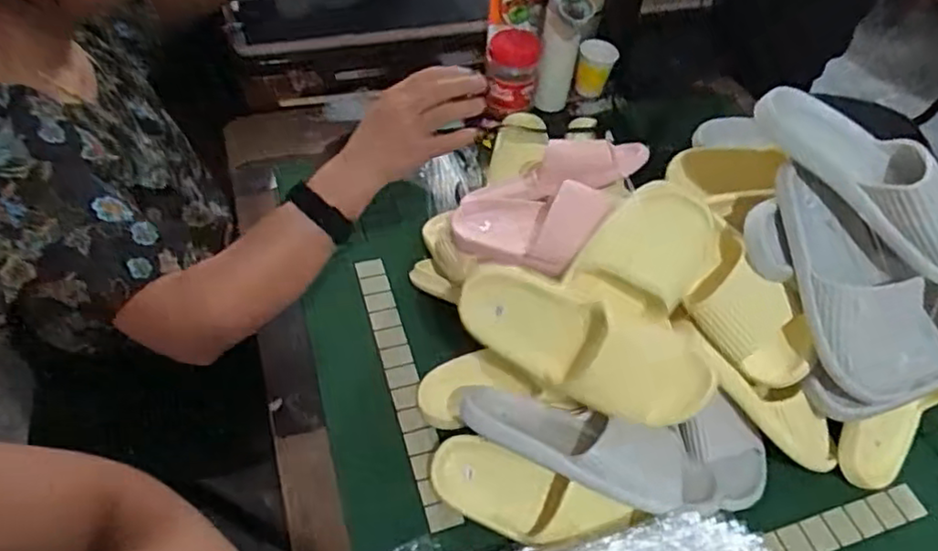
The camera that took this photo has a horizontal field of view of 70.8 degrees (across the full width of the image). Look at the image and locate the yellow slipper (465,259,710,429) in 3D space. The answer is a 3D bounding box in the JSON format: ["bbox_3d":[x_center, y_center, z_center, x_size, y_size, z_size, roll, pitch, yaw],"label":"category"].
[{"bbox_3d":[0.121,0.069,0.698,0.257,0.105,0.080,22,15,12],"label":"yellow slipper"}]

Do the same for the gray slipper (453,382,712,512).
[{"bbox_3d":[0.123,0.176,0.691,0.270,0.065,0.088,18,52,9],"label":"gray slipper"}]

